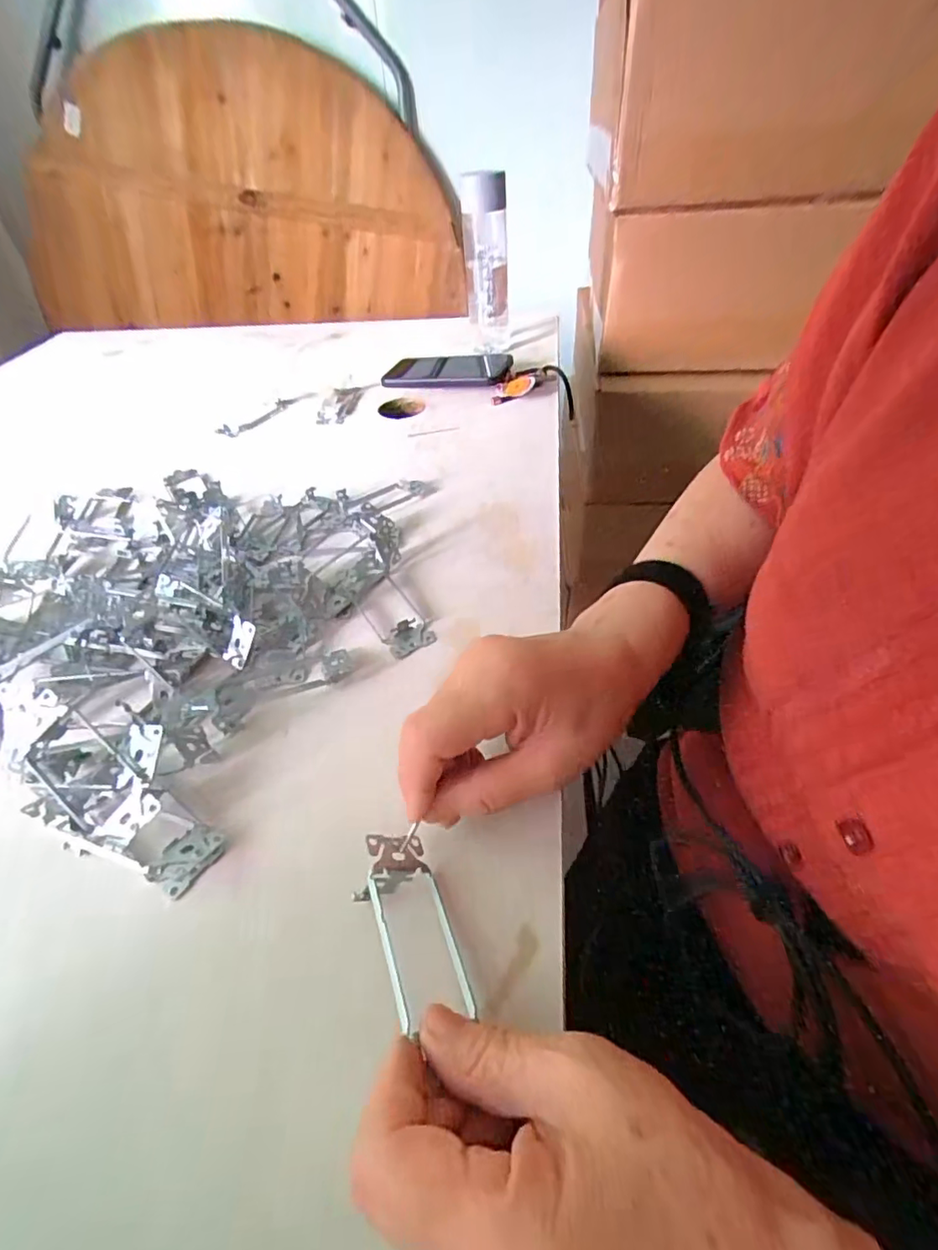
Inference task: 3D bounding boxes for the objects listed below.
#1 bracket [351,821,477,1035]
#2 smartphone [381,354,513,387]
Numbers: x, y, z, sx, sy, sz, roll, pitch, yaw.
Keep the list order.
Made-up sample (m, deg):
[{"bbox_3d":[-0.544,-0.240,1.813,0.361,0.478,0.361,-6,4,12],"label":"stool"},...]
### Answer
[{"bbox_3d":[-0.029,0.134,0.248,0.044,0.007,0.082,15,31,-38],"label":"bracket"},{"bbox_3d":[-0.031,-0.335,0.710,0.166,0.011,0.072,8,59,20],"label":"smartphone"}]

